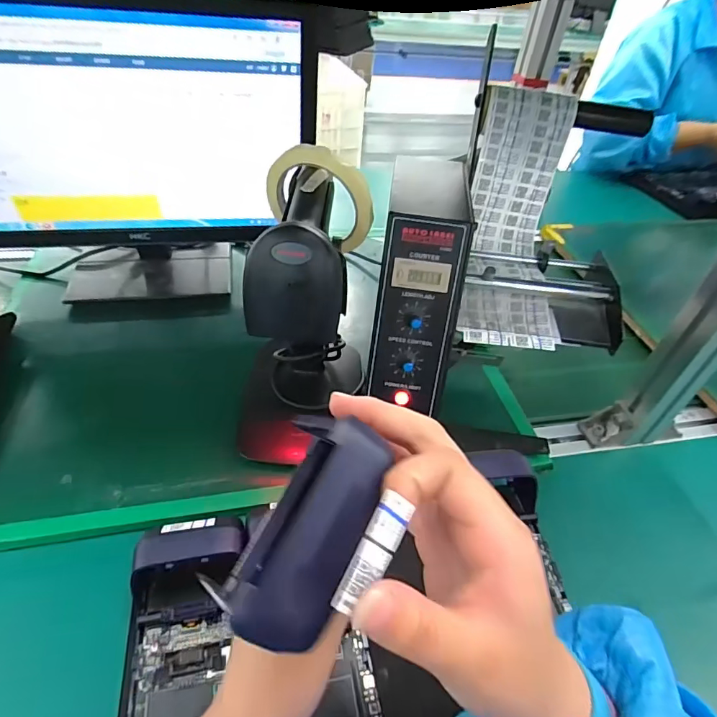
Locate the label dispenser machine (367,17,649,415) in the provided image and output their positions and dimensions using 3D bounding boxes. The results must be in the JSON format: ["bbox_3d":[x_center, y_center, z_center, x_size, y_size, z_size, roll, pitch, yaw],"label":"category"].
[{"bbox_3d":[0.133,-0.100,0.425,0.209,0.206,0.202,7,42,5],"label":"label dispenser machine"}]

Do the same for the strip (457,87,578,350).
[{"bbox_3d":[0.148,-0.126,0.446,0.084,0.064,0.239,5,83,3],"label":"strip"}]

